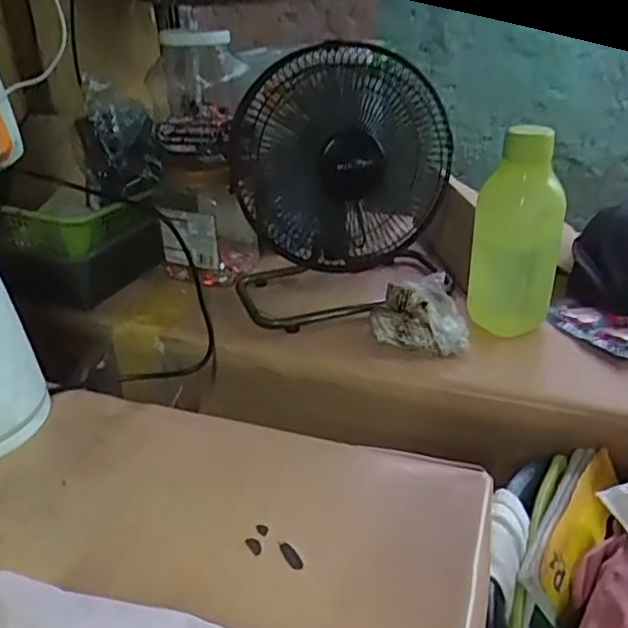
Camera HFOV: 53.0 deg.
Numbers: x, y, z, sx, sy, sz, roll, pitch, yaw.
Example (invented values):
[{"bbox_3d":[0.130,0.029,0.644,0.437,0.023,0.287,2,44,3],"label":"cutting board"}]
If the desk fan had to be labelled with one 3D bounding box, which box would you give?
[{"bbox_3d":[0.042,-0.172,0.813,0.292,0.312,0.156,-12,31,-17],"label":"desk fan"}]

